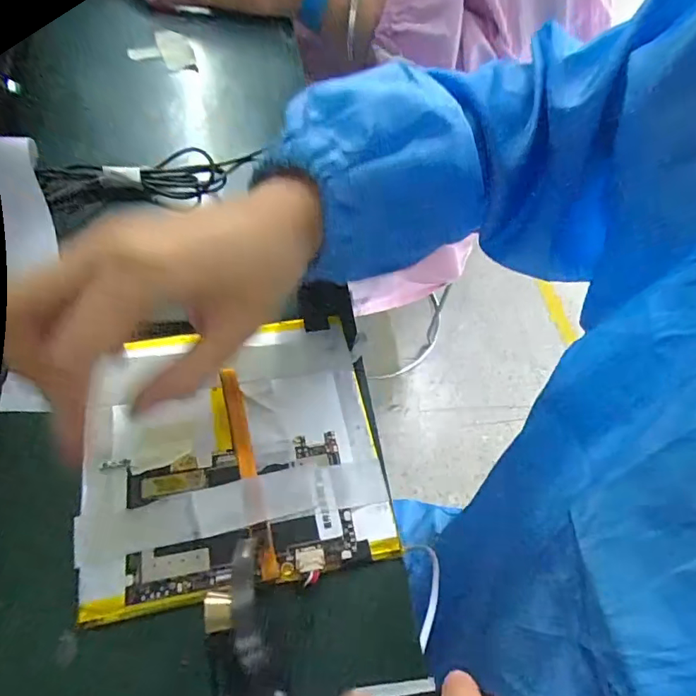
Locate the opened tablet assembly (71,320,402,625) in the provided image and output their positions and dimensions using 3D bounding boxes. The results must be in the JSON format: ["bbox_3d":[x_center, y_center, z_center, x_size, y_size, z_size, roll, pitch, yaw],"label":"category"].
[{"bbox_3d":[-0.052,0.044,0.229,0.126,0.016,0.120,-8,61,-10],"label":"opened tablet assembly"}]

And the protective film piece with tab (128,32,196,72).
[{"bbox_3d":[-0.149,-0.235,0.398,0.047,0.008,0.050,-17,63,-15],"label":"protective film piece with tab"}]

